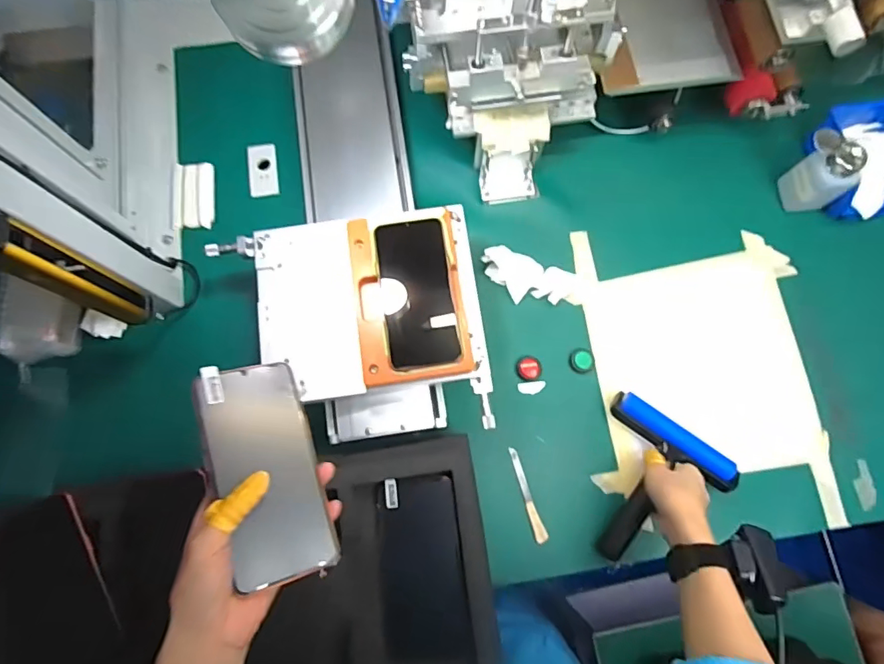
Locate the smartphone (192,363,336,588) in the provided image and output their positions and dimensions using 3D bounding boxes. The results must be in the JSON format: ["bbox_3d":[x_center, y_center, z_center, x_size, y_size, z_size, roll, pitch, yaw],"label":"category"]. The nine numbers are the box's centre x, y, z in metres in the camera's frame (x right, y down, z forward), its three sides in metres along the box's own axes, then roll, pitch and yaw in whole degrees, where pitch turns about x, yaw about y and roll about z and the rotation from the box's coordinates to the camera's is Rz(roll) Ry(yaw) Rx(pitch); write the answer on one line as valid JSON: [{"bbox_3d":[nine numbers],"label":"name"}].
[{"bbox_3d":[-0.132,0.100,0.376,0.075,0.011,0.160,-10,71,-28],"label":"smartphone"}]

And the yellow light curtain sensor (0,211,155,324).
[{"bbox_3d":[-0.321,-0.047,0.443,0.032,0.206,0.037,25,78,4],"label":"yellow light curtain sensor"}]

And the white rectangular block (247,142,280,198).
[{"bbox_3d":[-0.251,-0.228,0.711,0.039,0.008,0.079,-8,77,-3],"label":"white rectangular block"}]

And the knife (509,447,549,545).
[{"bbox_3d":[0.104,0.199,0.618,0.015,0.008,0.114,-17,78,-5],"label":"knife"}]

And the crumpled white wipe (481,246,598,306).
[{"bbox_3d":[0.128,-0.067,0.665,0.153,0.028,0.059,19,77,3],"label":"crumpled white wipe"}]

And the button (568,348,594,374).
[{"bbox_3d":[0.180,0.037,0.650,0.030,0.007,0.031,-14,78,-4],"label":"button"}]

